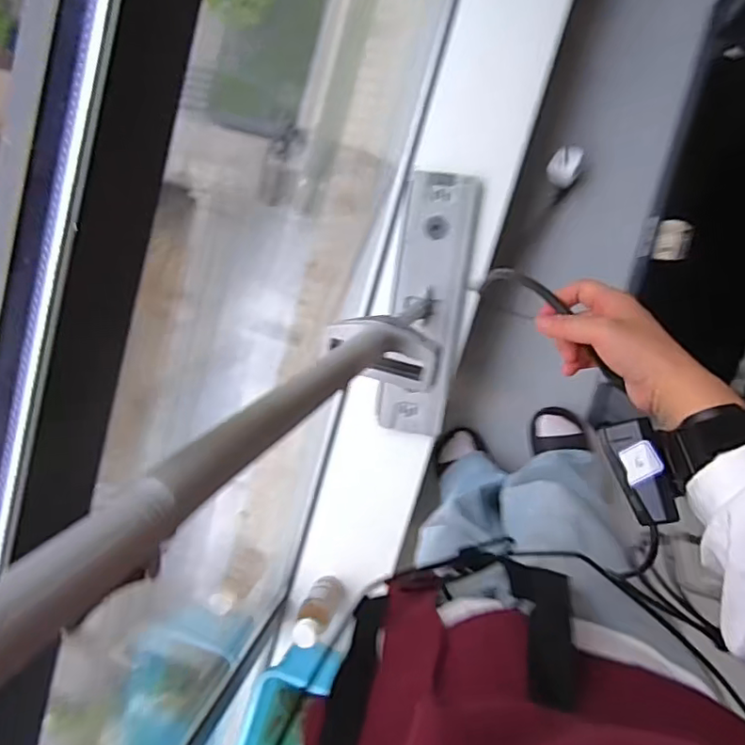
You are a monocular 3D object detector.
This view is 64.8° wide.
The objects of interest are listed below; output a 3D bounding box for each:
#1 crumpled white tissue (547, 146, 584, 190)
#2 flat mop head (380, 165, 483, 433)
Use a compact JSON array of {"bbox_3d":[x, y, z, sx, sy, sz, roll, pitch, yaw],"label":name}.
[{"bbox_3d":[0.344,-0.367,1.041,0.056,0.024,0.071,36,97,4],"label":"crumpled white tissue"},{"bbox_3d":[0.096,-0.113,1.000,0.120,0.020,0.436,9,95,7],"label":"flat mop head"}]

